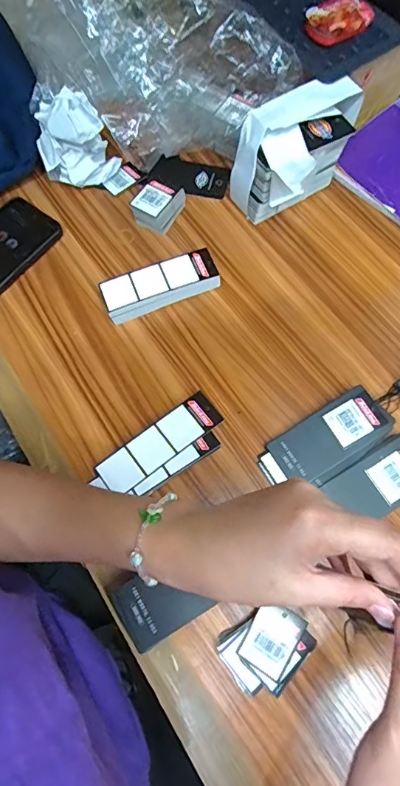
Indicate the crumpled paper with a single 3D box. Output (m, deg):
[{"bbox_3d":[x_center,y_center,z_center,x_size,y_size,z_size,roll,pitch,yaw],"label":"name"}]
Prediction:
[{"bbox_3d":[-0.140,-0.285,0.492,0.083,0.100,0.064,5,69,3],"label":"crumpled paper"}]

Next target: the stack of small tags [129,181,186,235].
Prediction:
[{"bbox_3d":[-0.047,-0.214,0.500,0.041,0.032,0.053,33,73,13],"label":"stack of small tags"}]

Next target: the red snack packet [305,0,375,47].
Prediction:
[{"bbox_3d":[0.141,-0.380,0.449,0.067,0.017,0.047,-43,74,-14],"label":"red snack packet"}]

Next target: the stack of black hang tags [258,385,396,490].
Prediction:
[{"bbox_3d":[0.116,0.046,0.407,0.119,0.017,0.056,-33,72,-11],"label":"stack of black hang tags"}]

